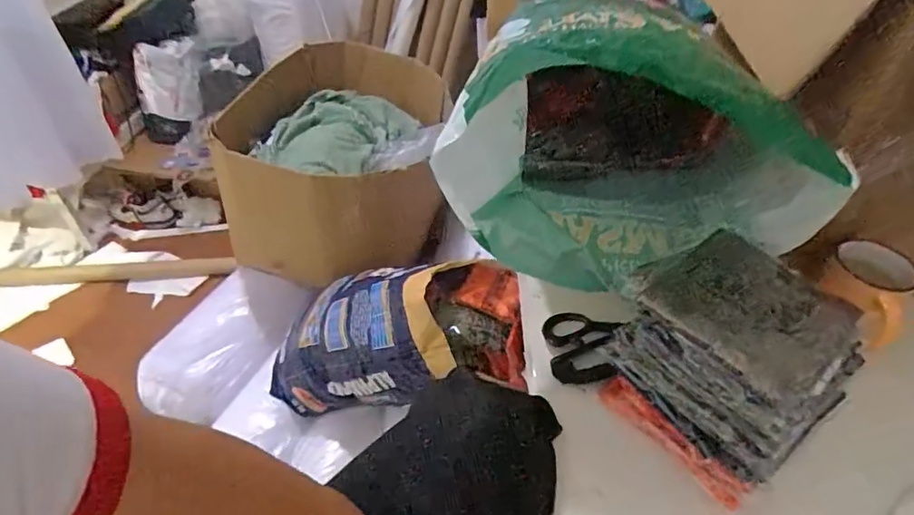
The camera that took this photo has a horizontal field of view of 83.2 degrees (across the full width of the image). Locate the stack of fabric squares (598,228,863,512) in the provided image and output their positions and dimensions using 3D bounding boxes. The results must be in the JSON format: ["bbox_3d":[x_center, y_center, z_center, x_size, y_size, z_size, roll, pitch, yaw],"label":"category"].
[{"bbox_3d":[0.229,0.094,0.446,0.124,0.166,0.154,-27,52,-25],"label":"stack of fabric squares"}]

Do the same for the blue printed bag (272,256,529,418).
[{"bbox_3d":[-0.199,0.183,1.125,0.674,0.221,0.228,-23,36,32],"label":"blue printed bag"}]

